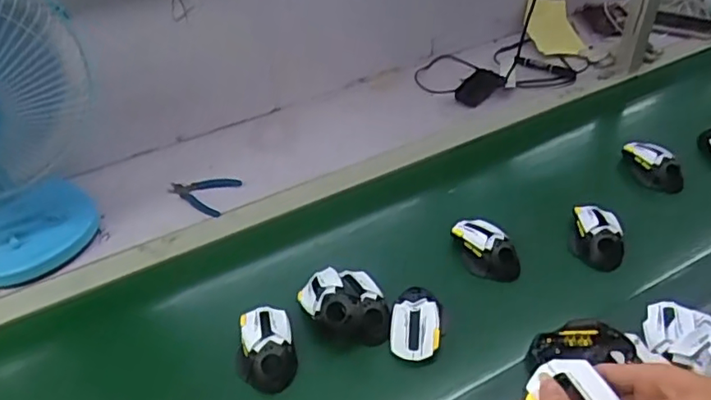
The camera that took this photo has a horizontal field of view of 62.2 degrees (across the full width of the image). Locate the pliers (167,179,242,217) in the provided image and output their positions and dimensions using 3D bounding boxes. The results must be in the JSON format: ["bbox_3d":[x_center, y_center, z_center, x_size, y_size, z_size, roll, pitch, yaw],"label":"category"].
[{"bbox_3d":[-0.262,-0.015,0.999,0.119,0.023,0.081,14,45,17],"label":"pliers"}]

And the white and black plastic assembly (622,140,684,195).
[{"bbox_3d":[0.505,-0.058,0.995,0.068,0.050,0.103,-9,43,-8],"label":"white and black plastic assembly"}]

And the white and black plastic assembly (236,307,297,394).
[{"bbox_3d":[-0.113,0.191,0.760,0.073,0.046,0.116,-3,42,-1],"label":"white and black plastic assembly"}]

